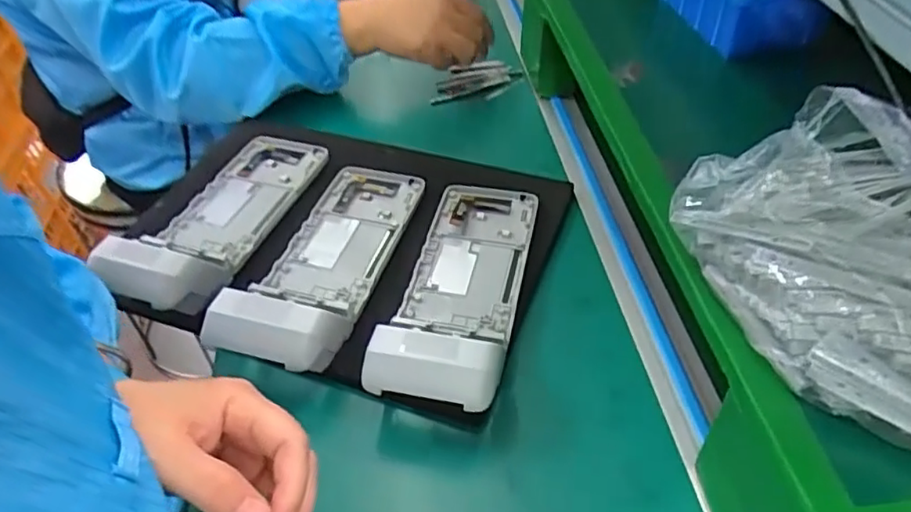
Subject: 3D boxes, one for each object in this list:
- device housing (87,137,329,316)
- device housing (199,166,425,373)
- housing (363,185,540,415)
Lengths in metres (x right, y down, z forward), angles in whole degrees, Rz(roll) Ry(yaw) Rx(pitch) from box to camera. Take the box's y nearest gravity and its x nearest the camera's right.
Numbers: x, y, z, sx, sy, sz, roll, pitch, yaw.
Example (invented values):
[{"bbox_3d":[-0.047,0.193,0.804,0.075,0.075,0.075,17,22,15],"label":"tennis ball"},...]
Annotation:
[{"bbox_3d":[-0.186,-0.043,0.494,0.089,0.043,0.213,10,44,13],"label":"device housing"},{"bbox_3d":[-0.095,-0.011,0.456,0.080,0.040,0.215,9,44,12],"label":"device housing"},{"bbox_3d":[0.007,0.010,0.434,0.084,0.039,0.219,7,44,10],"label":"housing"}]

